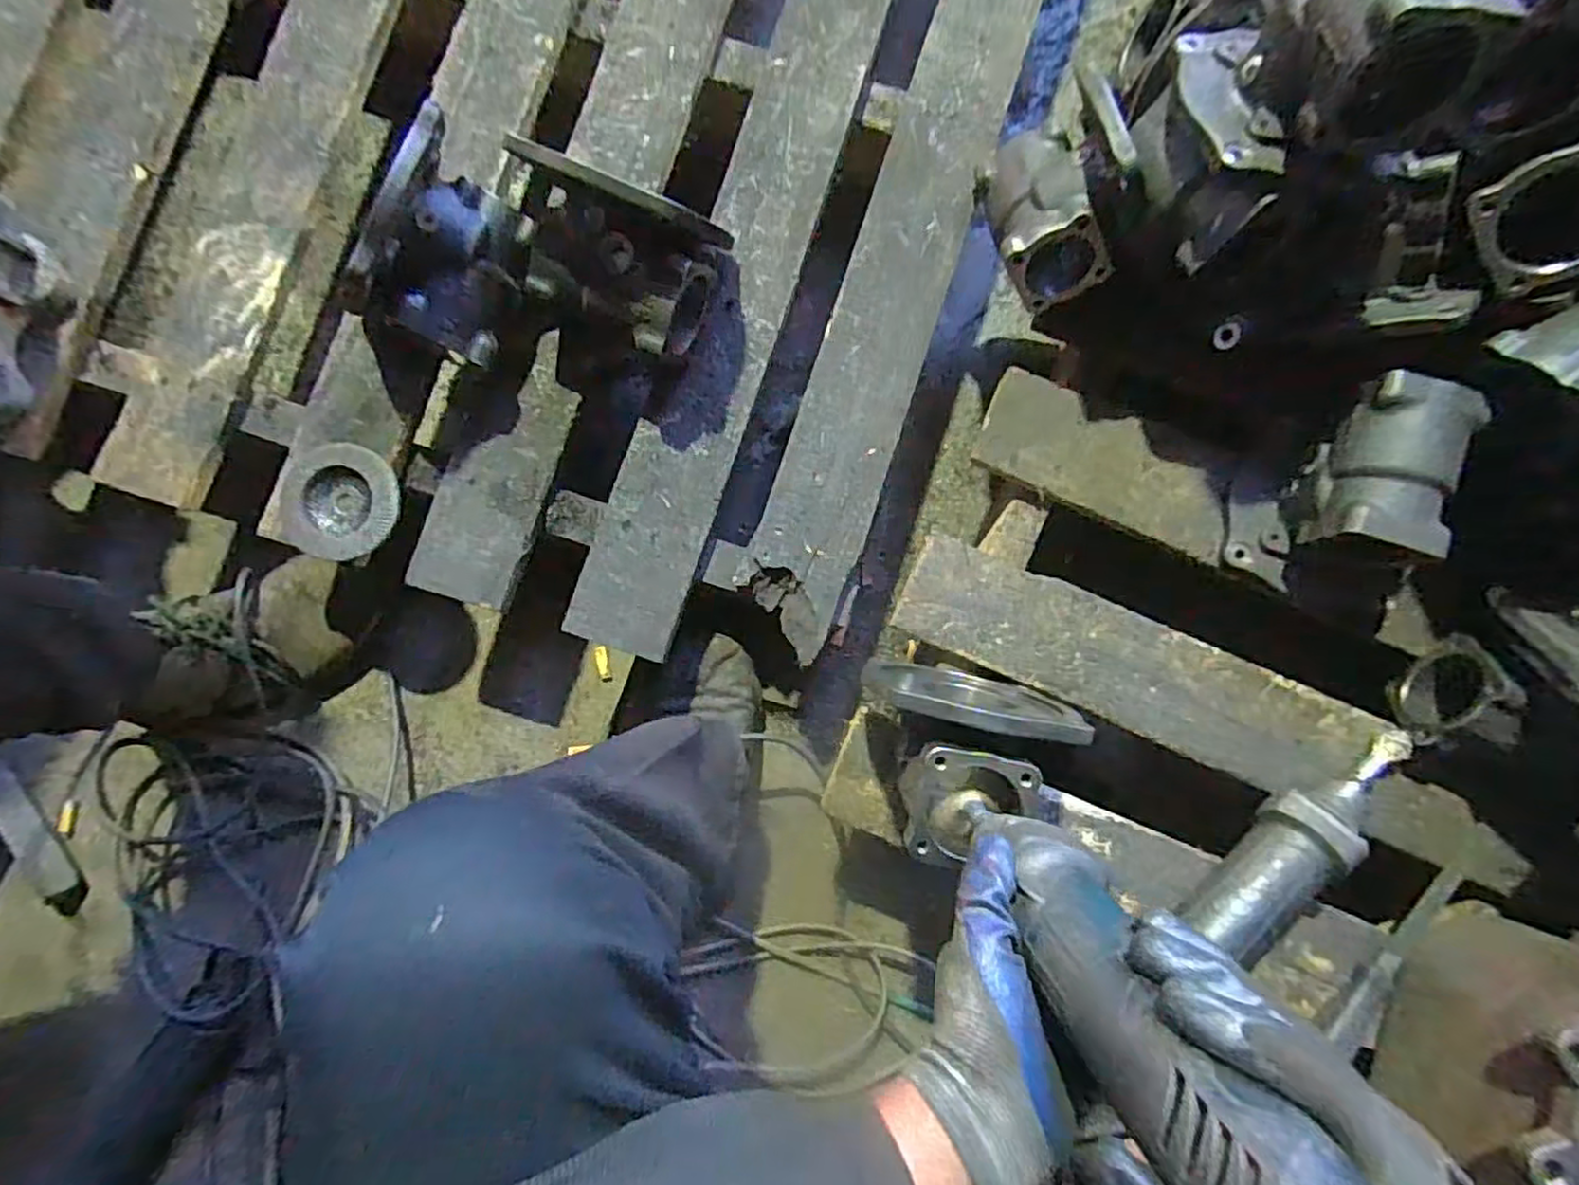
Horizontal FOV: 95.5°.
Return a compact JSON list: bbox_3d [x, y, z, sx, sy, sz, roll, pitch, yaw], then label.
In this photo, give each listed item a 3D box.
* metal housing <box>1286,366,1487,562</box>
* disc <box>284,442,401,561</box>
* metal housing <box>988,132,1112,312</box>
[{"bbox_3d":[0.449,-0.089,0.548,0.079,0.080,0.125,20,86,2],"label":"metal housing"},{"bbox_3d":[-0.378,-0.077,0.599,0.092,0.022,0.094,0,85,0],"label":"disc"},{"bbox_3d":[0.210,-0.314,0.597,0.077,0.074,0.126,-18,60,30],"label":"metal housing"}]

